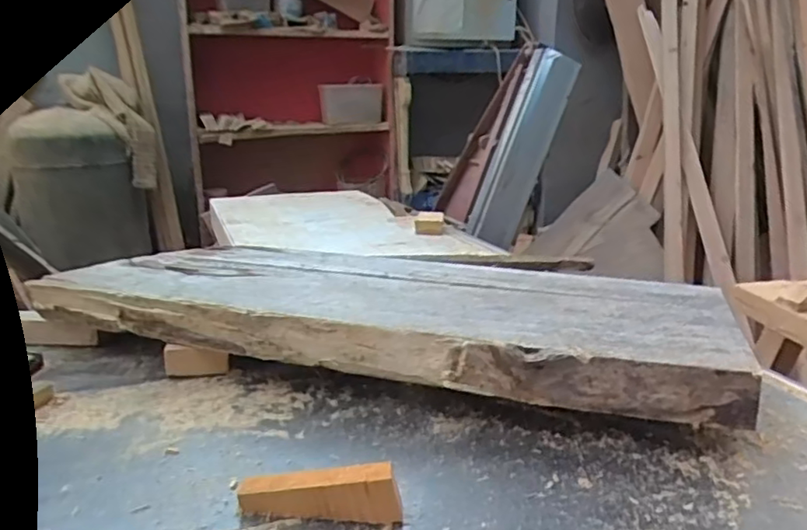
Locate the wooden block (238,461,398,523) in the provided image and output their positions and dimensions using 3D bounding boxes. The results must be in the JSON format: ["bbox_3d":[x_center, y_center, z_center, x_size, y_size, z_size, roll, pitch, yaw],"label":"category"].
[{"bbox_3d":[-0.053,0.142,0.386,0.102,0.036,0.016,1,16,6],"label":"wooden block"}]

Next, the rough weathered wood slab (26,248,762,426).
[{"bbox_3d":[-0.003,0.039,0.618,0.593,0.043,0.252,4,17,17],"label":"rough weathered wood slab"}]

